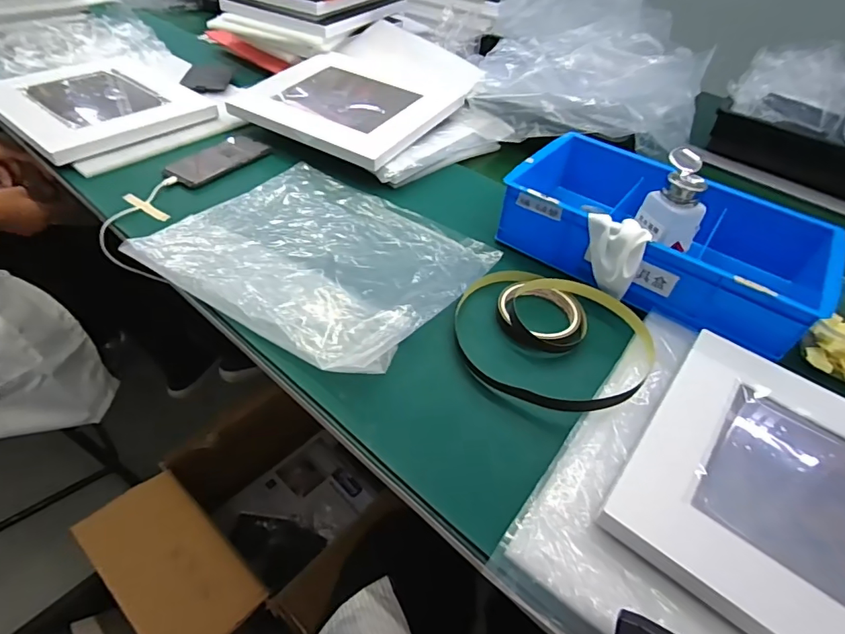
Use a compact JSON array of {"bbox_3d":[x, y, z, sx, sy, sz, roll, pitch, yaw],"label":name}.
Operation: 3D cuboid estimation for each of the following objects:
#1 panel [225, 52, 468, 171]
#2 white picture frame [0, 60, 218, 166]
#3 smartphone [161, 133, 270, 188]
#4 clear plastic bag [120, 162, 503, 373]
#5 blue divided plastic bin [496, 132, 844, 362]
[{"bbox_3d":[-0.119,-0.350,0.772,0.300,0.021,0.251,27,55,19],"label":"panel"},{"bbox_3d":[-0.530,-0.350,0.772,0.297,0.018,0.252,34,51,23],"label":"white picture frame"},{"bbox_3d":[-0.304,-0.234,0.705,0.071,0.012,0.144,30,49,20],"label":"smartphone"},{"bbox_3d":[-0.123,-0.076,0.568,0.332,0.015,0.273,28,48,19],"label":"clear plastic bag"},{"bbox_3d":[0.291,-0.109,0.580,0.348,0.086,0.249,31,49,21],"label":"blue divided plastic bin"}]

